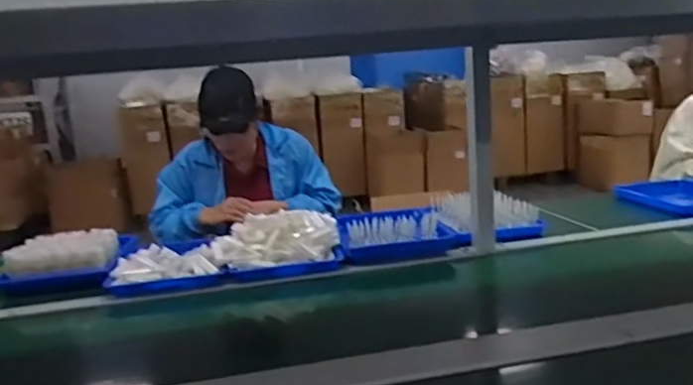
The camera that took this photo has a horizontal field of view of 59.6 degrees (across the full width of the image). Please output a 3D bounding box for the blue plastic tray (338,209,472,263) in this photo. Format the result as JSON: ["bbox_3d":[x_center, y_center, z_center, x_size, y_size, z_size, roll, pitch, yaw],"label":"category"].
[{"bbox_3d":[0.123,0.093,1.378,0.278,0.079,0.133,-7,12,-12],"label":"blue plastic tray"}]

